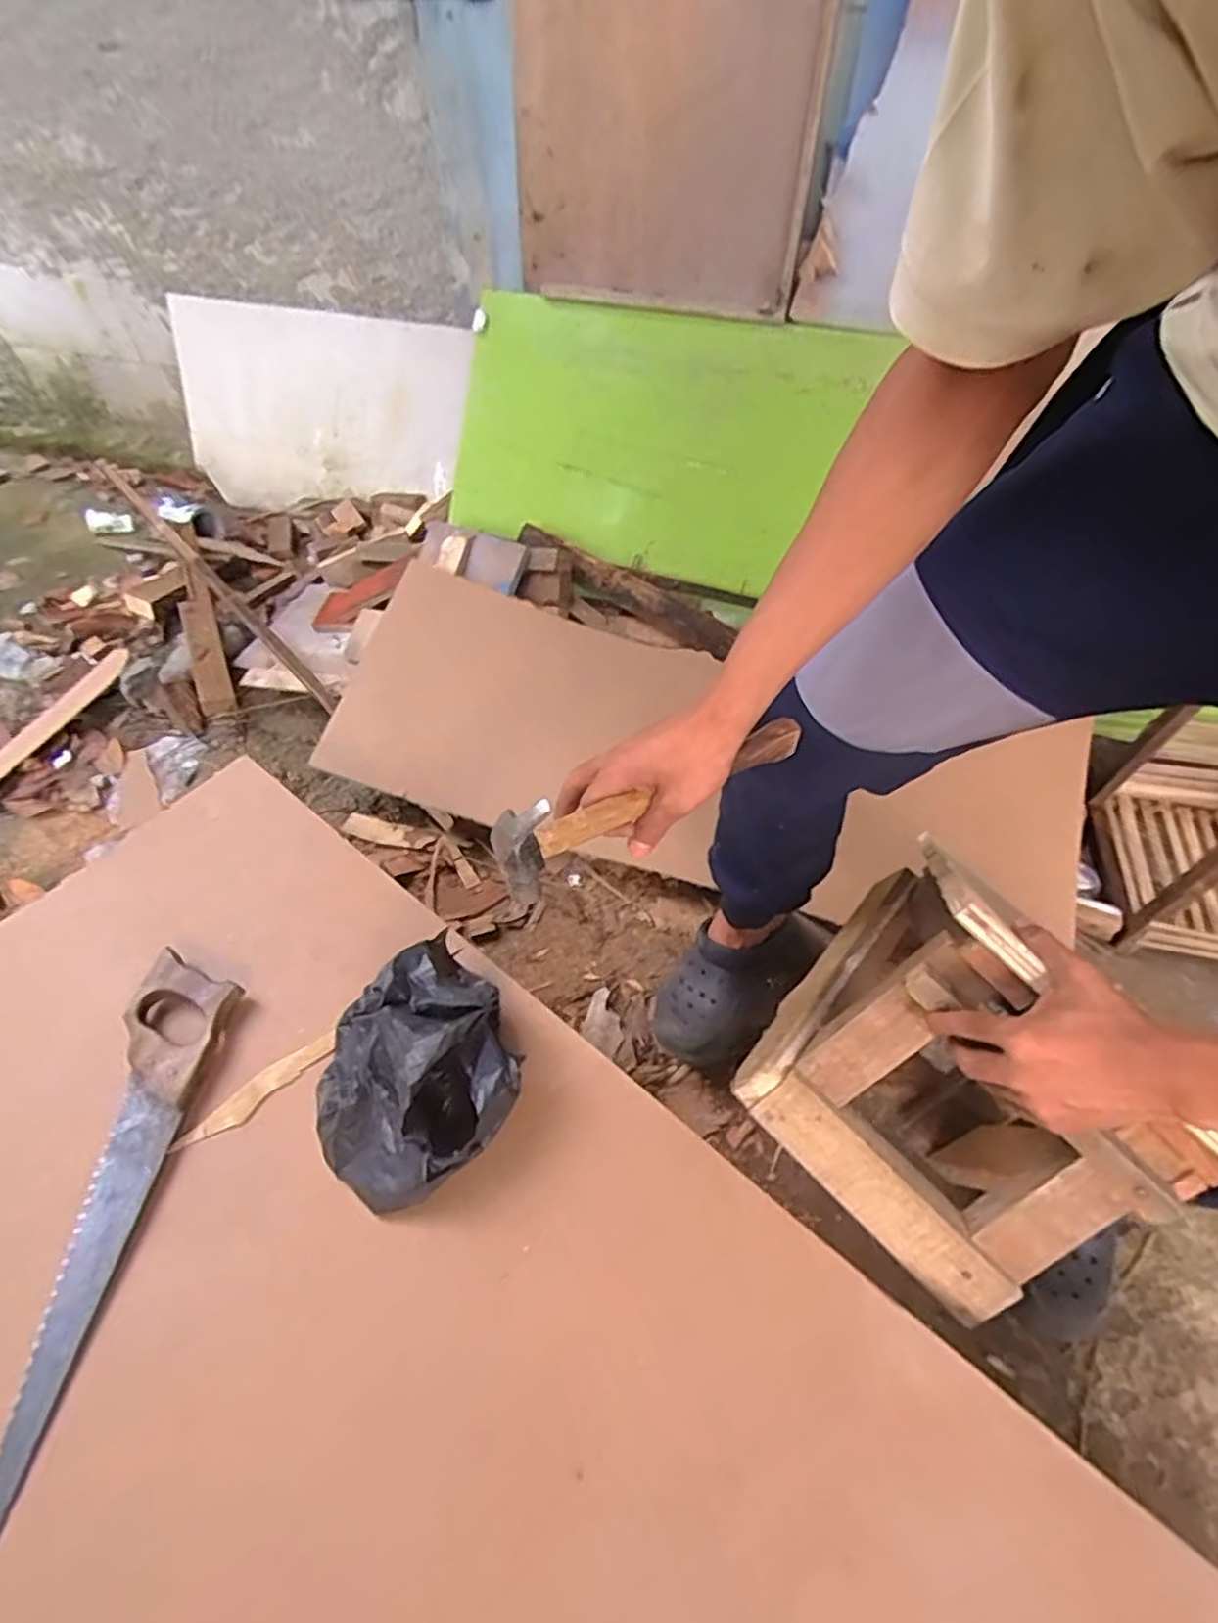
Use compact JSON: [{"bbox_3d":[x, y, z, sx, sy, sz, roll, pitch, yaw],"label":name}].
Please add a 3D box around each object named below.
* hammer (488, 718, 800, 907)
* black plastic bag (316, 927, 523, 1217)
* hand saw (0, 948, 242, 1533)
[{"bbox_3d":[0.034,-0.012,0.507,0.245,0.086,0.022,-23,53,-18],"label":"hammer"},{"bbox_3d":[-0.165,0.216,0.597,0.180,0.122,0.158,-38,61,-26],"label":"black plastic bag"},{"bbox_3d":[-0.421,0.312,0.579,0.087,0.029,0.411,4,52,4],"label":"hand saw"}]

